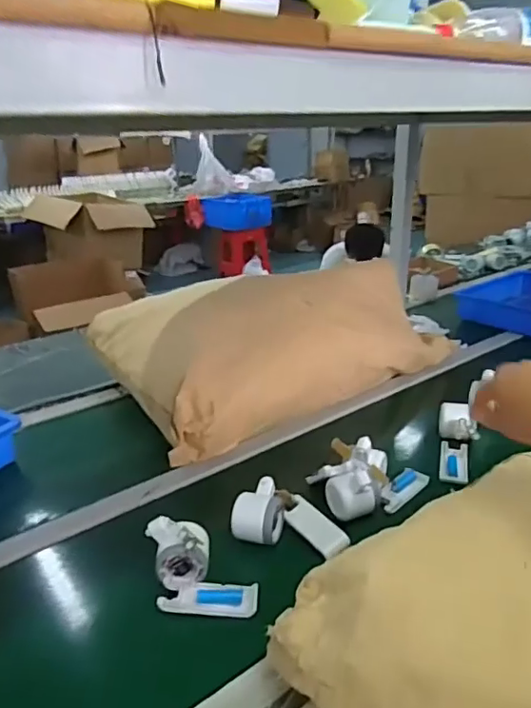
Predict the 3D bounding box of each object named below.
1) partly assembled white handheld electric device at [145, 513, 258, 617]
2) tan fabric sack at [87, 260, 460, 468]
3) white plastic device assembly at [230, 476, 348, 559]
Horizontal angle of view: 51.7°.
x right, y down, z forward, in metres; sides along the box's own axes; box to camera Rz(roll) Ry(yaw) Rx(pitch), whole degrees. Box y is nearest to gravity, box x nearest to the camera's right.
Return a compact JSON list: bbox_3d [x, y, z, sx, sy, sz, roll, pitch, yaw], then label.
[{"bbox_3d":[-0.071,0.234,0.607,0.121,0.077,0.072,-2,23,0],"label":"partly assembled white handheld electric device"},{"bbox_3d":[0.006,-0.046,1.093,0.629,0.209,0.405,-18,27,-33],"label":"tan fabric sack"},{"bbox_3d":[0.034,0.199,0.693,0.142,0.045,0.092,3,23,12],"label":"white plastic device assembly"}]

